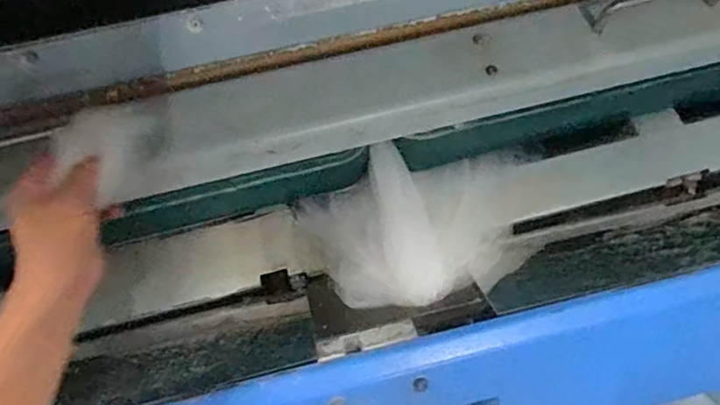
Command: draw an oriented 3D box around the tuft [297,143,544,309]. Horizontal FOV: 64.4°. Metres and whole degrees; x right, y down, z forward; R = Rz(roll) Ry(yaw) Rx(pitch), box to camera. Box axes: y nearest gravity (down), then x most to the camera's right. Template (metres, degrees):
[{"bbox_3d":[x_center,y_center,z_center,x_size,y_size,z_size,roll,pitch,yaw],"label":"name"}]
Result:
[{"bbox_3d":[0.070,0.026,0.653,0.261,0.083,0.172,-14,67,-5],"label":"tuft"}]

